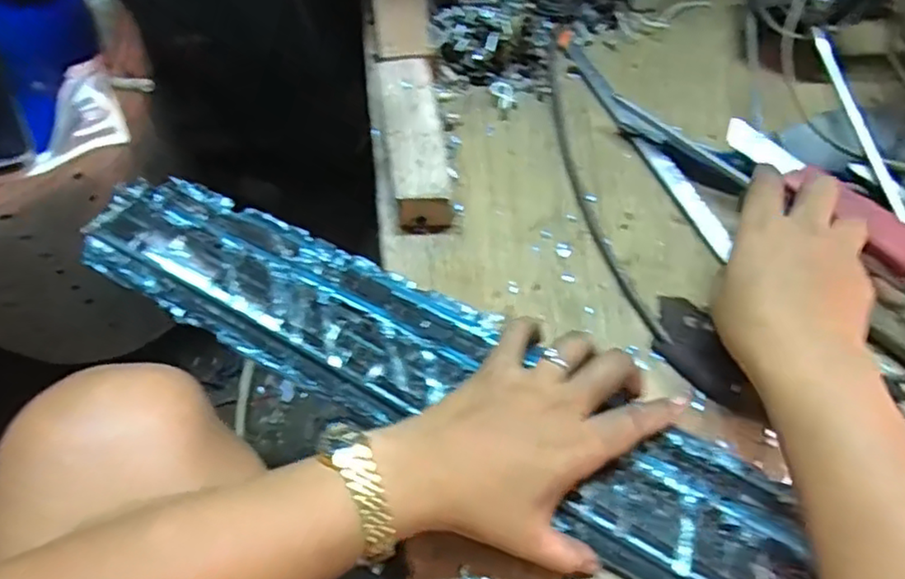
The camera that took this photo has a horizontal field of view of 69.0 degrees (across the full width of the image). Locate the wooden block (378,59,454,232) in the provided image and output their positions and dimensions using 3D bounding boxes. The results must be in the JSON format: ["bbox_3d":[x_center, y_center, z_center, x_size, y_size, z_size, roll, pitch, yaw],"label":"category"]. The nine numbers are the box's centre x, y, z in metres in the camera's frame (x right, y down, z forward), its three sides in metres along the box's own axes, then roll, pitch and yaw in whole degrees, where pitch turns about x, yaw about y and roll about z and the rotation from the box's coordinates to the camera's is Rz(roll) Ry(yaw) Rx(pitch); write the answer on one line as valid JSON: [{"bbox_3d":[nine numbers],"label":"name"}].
[{"bbox_3d":[-0.026,-0.103,0.469,0.038,0.044,0.120,-8,63,-5],"label":"wooden block"}]

